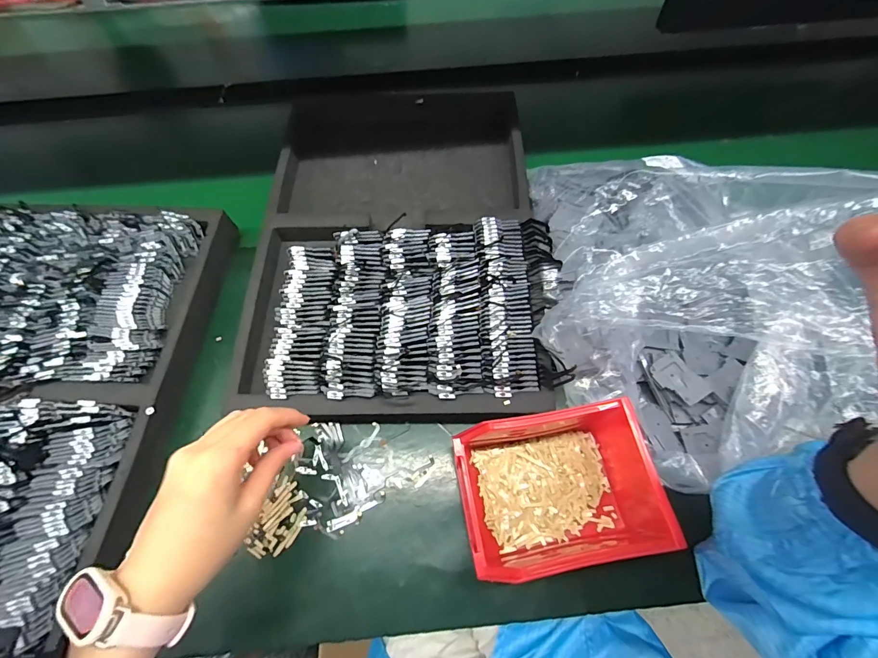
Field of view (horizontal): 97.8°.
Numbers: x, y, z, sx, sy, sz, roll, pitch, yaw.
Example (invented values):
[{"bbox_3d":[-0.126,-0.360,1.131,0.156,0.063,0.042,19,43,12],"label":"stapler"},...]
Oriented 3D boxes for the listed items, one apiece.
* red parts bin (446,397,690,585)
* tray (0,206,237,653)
[{"bbox_3d":[0.092,0.126,0.303,0.146,0.069,0.114,-9,61,-3],"label":"red parts bin"},{"bbox_3d":[-0.399,0.052,0.354,0.317,0.049,0.397,0,61,2],"label":"tray"}]

